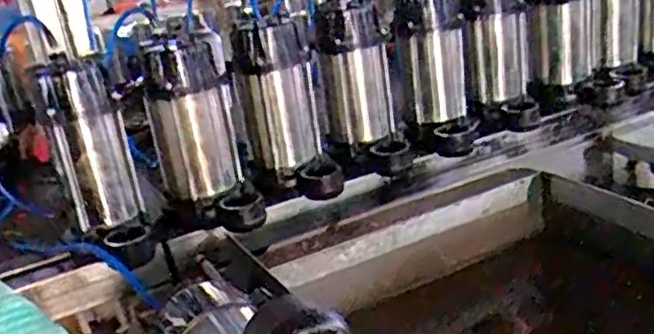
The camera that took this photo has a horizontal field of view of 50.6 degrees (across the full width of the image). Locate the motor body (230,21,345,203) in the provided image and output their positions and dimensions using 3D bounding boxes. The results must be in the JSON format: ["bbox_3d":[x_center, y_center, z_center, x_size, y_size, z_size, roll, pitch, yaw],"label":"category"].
[{"bbox_3d":[-0.059,-0.077,0.930,0.112,0.222,0.115,-14,20,-13],"label":"motor body"}]

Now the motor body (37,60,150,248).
[{"bbox_3d":[-0.270,-0.013,0.799,0.084,0.195,0.091,-16,21,-18],"label":"motor body"}]

